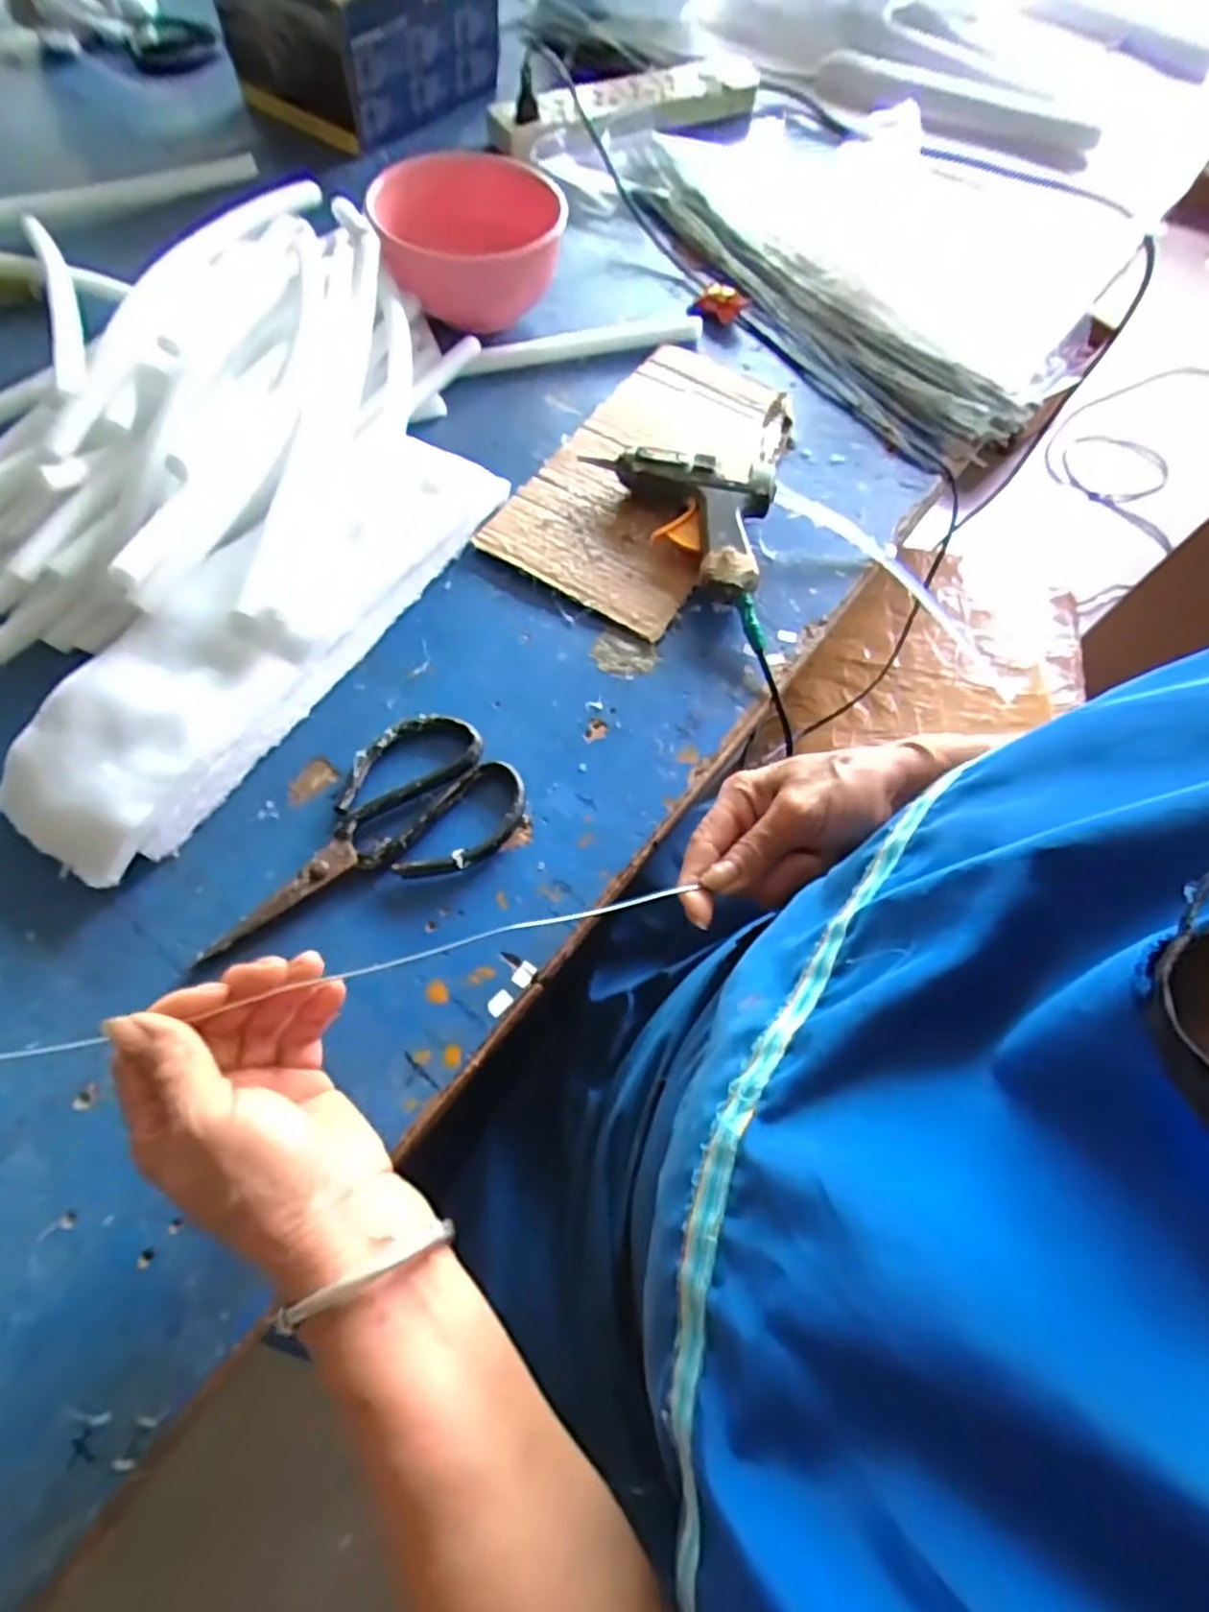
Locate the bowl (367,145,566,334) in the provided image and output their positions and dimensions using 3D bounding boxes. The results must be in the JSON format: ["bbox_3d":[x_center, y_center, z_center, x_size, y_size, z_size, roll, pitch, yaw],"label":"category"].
[{"bbox_3d":[-0.111,-0.458,0.581,0.148,0.079,0.142,-1,64,-4],"label":"bowl"}]

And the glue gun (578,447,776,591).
[{"bbox_3d":[0.049,-0.197,0.483,0.130,0.035,0.113,6,64,-1],"label":"glue gun"}]

